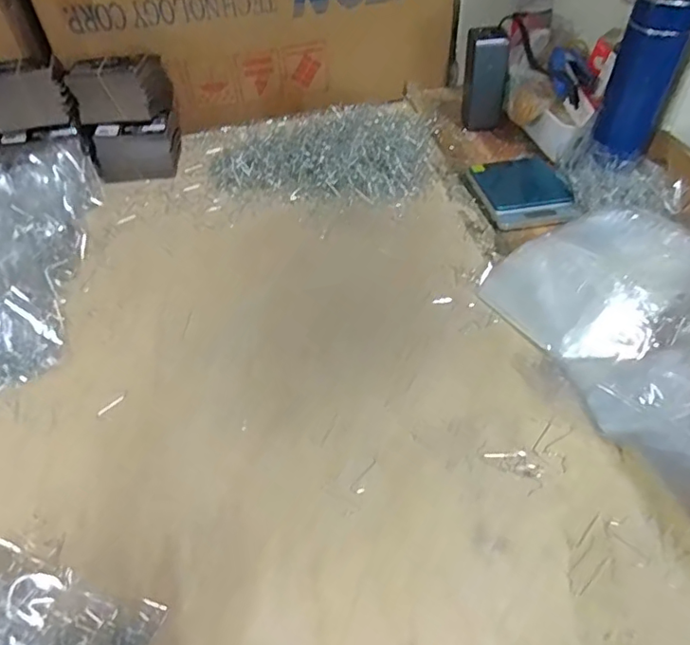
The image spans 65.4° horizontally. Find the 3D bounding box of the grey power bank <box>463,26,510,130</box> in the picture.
[{"bbox_3d":[0.196,-0.342,0.763,0.056,0.128,0.045,-2,48,1],"label":"grey power bank"}]

